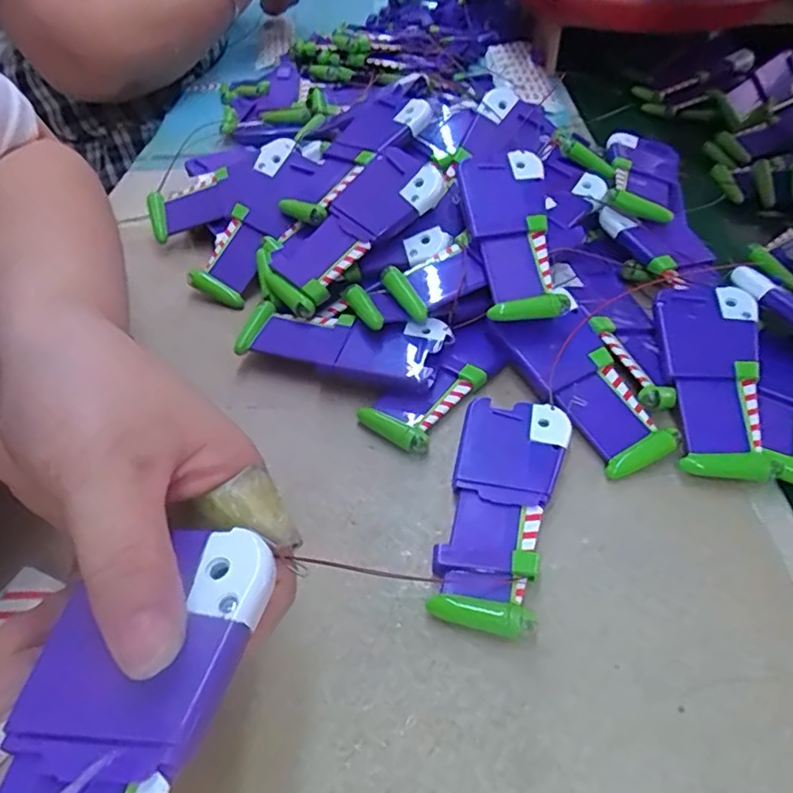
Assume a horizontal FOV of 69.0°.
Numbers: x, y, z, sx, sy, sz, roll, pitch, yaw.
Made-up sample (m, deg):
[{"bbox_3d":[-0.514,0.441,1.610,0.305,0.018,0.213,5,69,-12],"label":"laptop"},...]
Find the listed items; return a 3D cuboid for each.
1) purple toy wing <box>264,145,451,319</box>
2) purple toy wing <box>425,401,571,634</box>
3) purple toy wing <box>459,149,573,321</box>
[{"bbox_3d":[-0.030,-0.107,0.362,0.121,0.018,0.064,-41,55,1],"label":"purple toy wing"},{"bbox_3d":[0.048,0.049,0.270,0.047,0.014,0.116,13,49,12],"label":"purple toy wing"},{"bbox_3d":[0.068,-0.096,0.337,0.047,0.016,0.117,-4,65,-2],"label":"purple toy wing"}]

